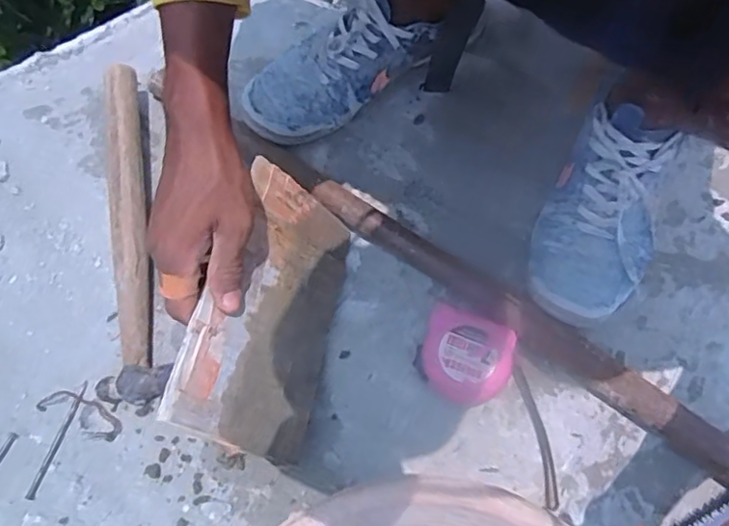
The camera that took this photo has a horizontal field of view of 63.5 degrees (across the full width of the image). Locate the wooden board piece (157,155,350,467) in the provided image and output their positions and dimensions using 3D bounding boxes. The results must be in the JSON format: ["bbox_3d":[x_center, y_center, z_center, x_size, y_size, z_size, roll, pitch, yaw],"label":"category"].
[{"bbox_3d":[-0.072,0.037,0.479,0.010,0.132,0.220,-9,56,37],"label":"wooden board piece"}]

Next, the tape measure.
[{"bbox_3d":[0.088,0.084,0.516,0.076,0.041,0.077,16,73,8],"label":"tape measure"}]

